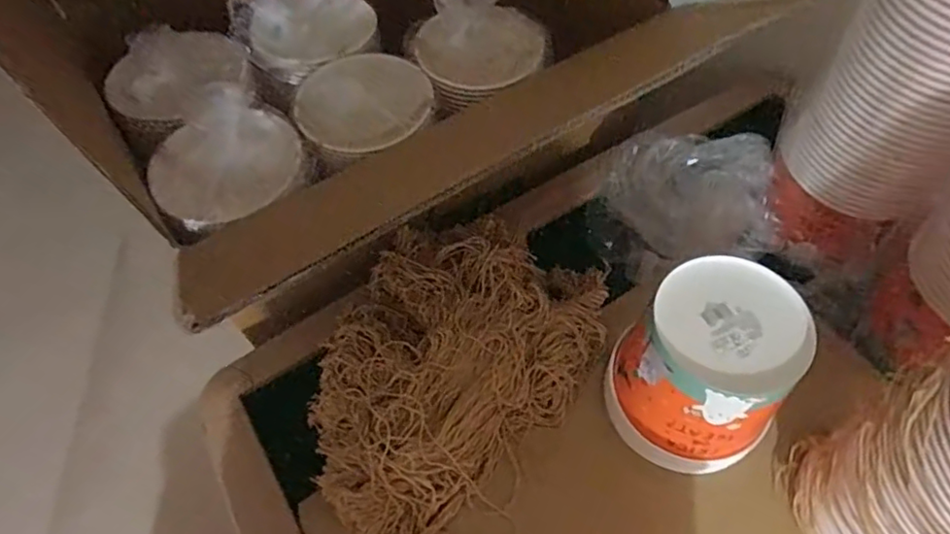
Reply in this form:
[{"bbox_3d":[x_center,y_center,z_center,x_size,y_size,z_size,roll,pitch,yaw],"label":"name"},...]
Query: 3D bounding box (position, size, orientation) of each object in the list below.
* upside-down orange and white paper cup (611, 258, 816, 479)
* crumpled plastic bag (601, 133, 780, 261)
[{"bbox_3d":[0.214,0.099,0.556,0.146,0.161,0.141,-1,58,1],"label":"upside-down orange and white paper cup"},{"bbox_3d":[0.261,-0.096,0.708,0.157,0.090,0.192,-24,60,-13],"label":"crumpled plastic bag"}]

